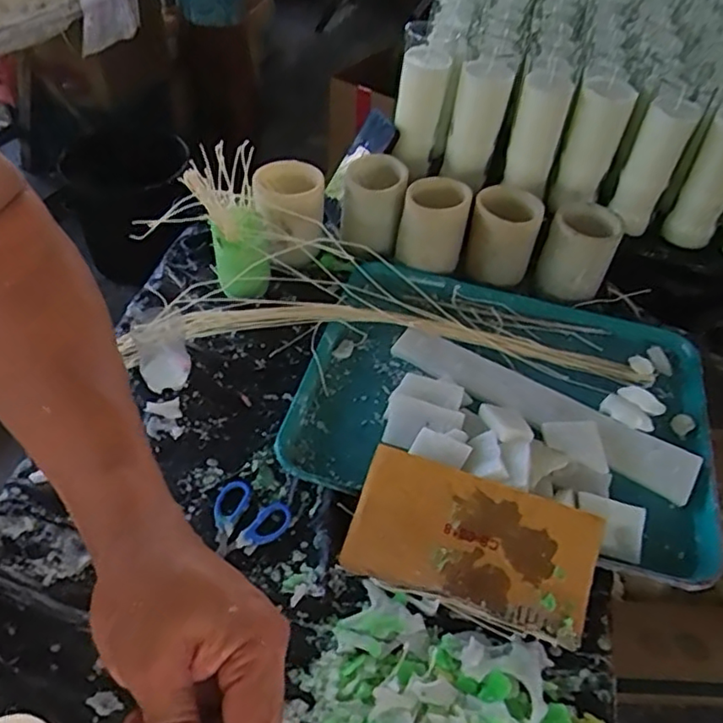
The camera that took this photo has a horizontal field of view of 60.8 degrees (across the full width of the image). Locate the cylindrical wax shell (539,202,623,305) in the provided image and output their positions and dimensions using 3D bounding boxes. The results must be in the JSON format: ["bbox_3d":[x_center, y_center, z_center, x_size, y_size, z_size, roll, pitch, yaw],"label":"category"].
[{"bbox_3d":[0.282,-0.143,0.807,0.084,0.096,0.095,22,50,13],"label":"cylindrical wax shell"}]

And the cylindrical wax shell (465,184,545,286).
[{"bbox_3d":[0.187,-0.160,0.829,0.087,0.114,0.077,15,49,8],"label":"cylindrical wax shell"}]

